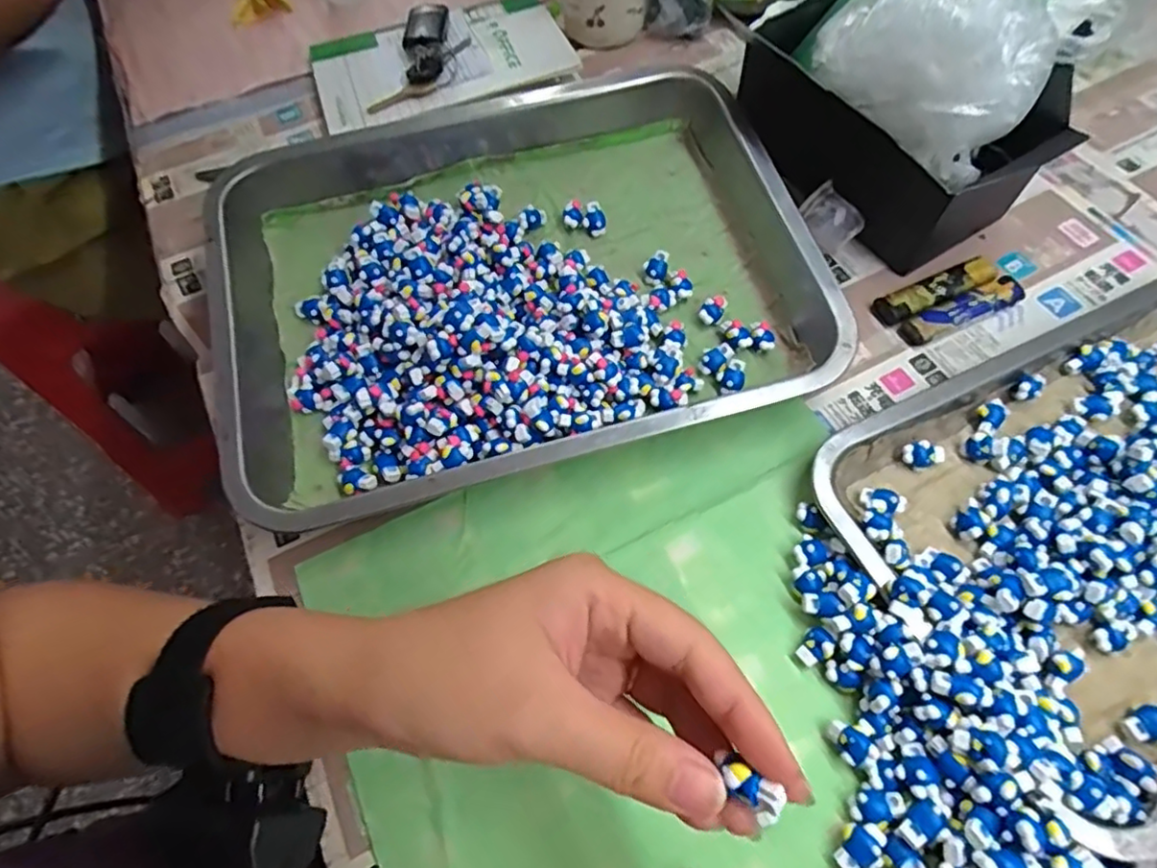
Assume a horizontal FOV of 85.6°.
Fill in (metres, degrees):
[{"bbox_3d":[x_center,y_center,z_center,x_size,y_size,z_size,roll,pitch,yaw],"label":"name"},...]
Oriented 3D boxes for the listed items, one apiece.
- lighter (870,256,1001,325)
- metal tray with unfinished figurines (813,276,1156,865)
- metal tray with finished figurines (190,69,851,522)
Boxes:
[{"bbox_3d":[0.230,-0.092,0.402,0.084,0.010,0.022,-24,63,-10],"label":"lighter"},{"bbox_3d":[0.301,0.032,0.318,0.317,0.030,0.203,-24,63,-10],"label":"metal tray with unfinished figurines"},{"bbox_3d":[-0.055,-0.101,0.398,0.380,0.054,0.289,-14,62,-5],"label":"metal tray with finished figurines"}]

